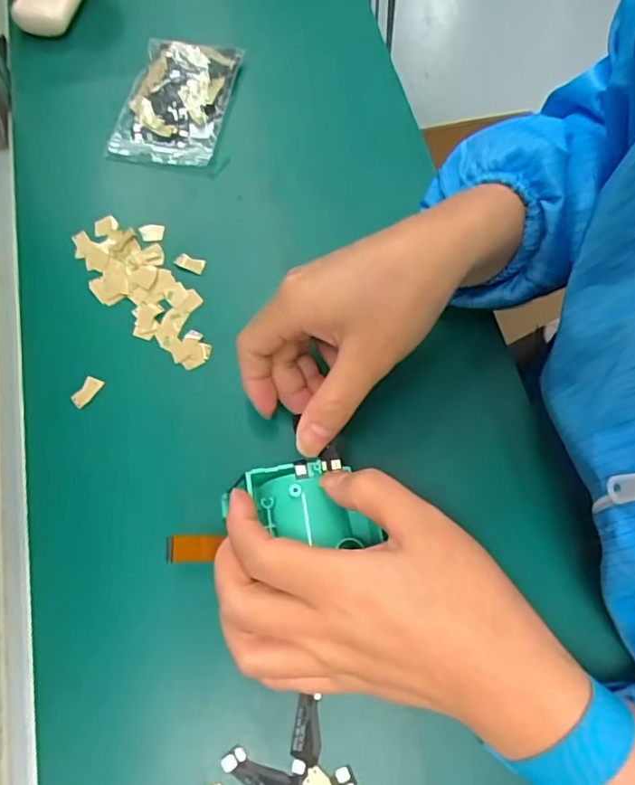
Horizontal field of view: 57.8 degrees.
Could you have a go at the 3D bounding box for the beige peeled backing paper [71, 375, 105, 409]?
[{"bbox_3d":[-0.140,-0.001,0.350,0.011,0.004,0.021,31,71,11],"label":"beige peeled backing paper"}]

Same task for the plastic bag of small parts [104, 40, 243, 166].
[{"bbox_3d":[-0.105,-0.216,0.427,0.073,0.021,0.107,10,68,3],"label":"plastic bag of small parts"}]

